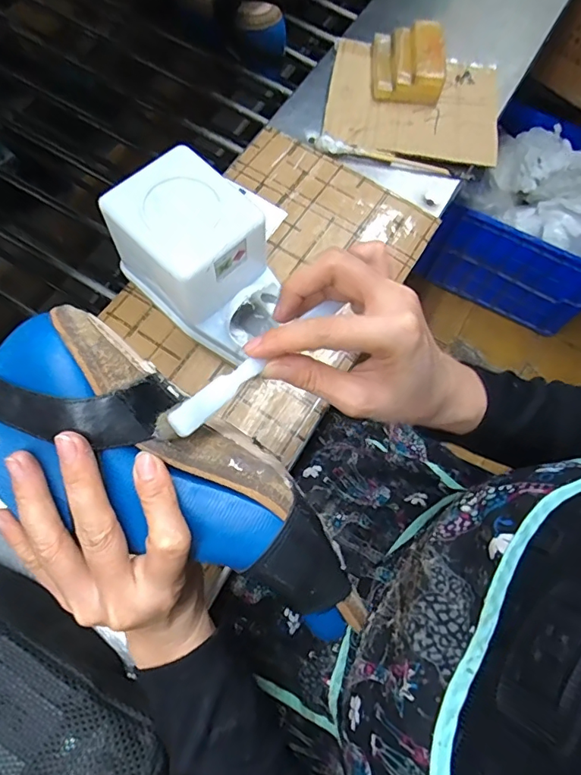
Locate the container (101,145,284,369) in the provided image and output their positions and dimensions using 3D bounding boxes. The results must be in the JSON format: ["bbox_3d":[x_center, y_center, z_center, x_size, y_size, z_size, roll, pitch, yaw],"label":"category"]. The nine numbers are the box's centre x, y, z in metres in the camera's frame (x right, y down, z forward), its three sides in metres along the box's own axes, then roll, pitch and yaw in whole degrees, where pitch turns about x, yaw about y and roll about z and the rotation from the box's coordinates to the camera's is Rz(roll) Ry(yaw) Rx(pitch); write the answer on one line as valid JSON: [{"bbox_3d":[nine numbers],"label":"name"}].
[{"bbox_3d":[-0.080,-0.115,0.435,0.150,0.108,0.103,42,73,10],"label":"container"}]

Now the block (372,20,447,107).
[{"bbox_3d":[0.143,-0.400,0.588,0.083,0.043,0.104,2,70,-4],"label":"block"}]

